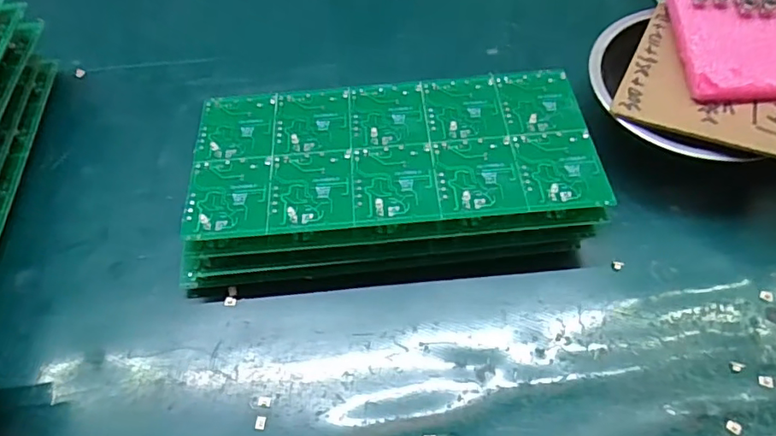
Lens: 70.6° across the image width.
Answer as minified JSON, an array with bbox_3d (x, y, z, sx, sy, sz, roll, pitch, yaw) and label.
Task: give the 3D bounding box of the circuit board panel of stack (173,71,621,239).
[{"bbox_3d":[0.002,-0.041,0.317,0.222,0.005,0.106,-5,53,0],"label":"circuit board panel of stack"}]

